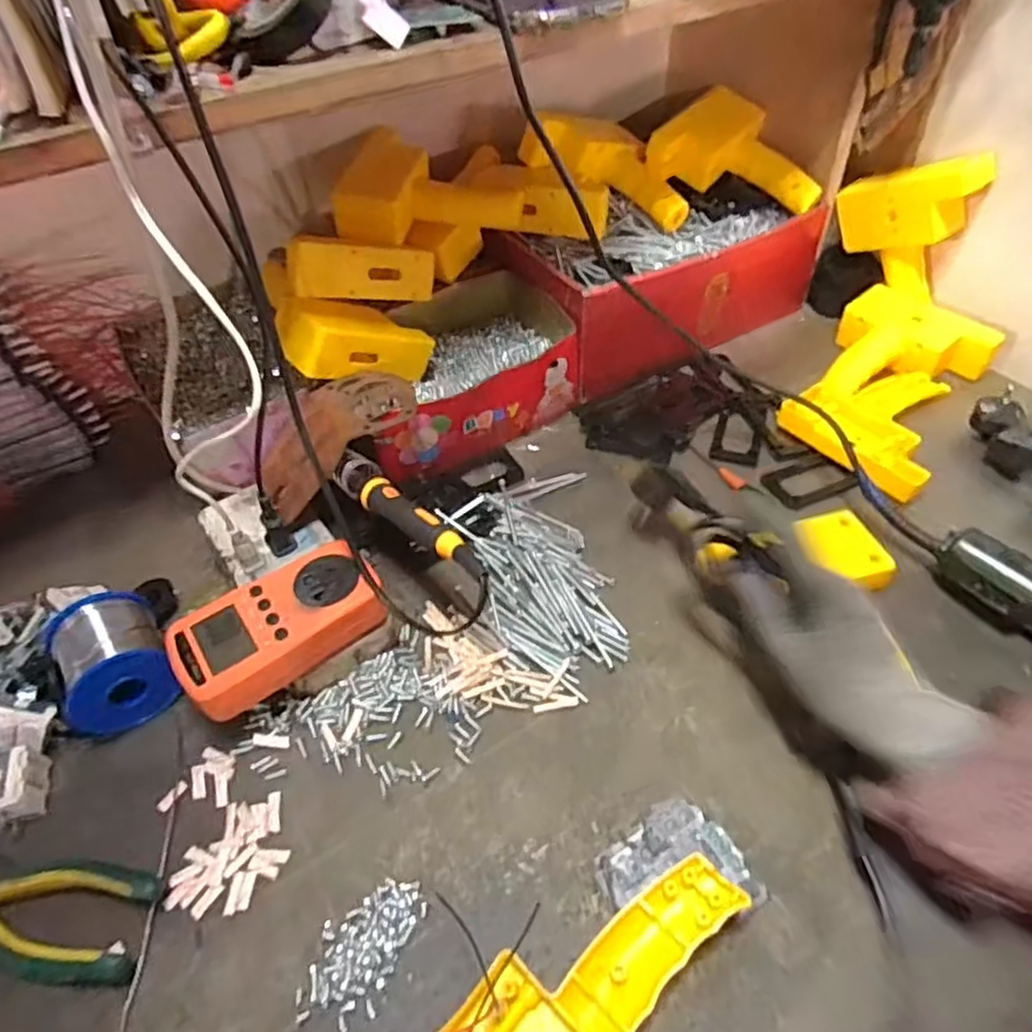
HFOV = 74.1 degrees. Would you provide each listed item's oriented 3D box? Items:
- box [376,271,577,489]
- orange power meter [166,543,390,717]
[{"bbox_3d":[-0.051,-0.131,0.628,0.217,0.077,0.146,-27,52,-19],"label":"box"},{"bbox_3d":[-0.151,0.068,0.437,0.124,0.033,0.067,-27,52,-21],"label":"orange power meter"}]

